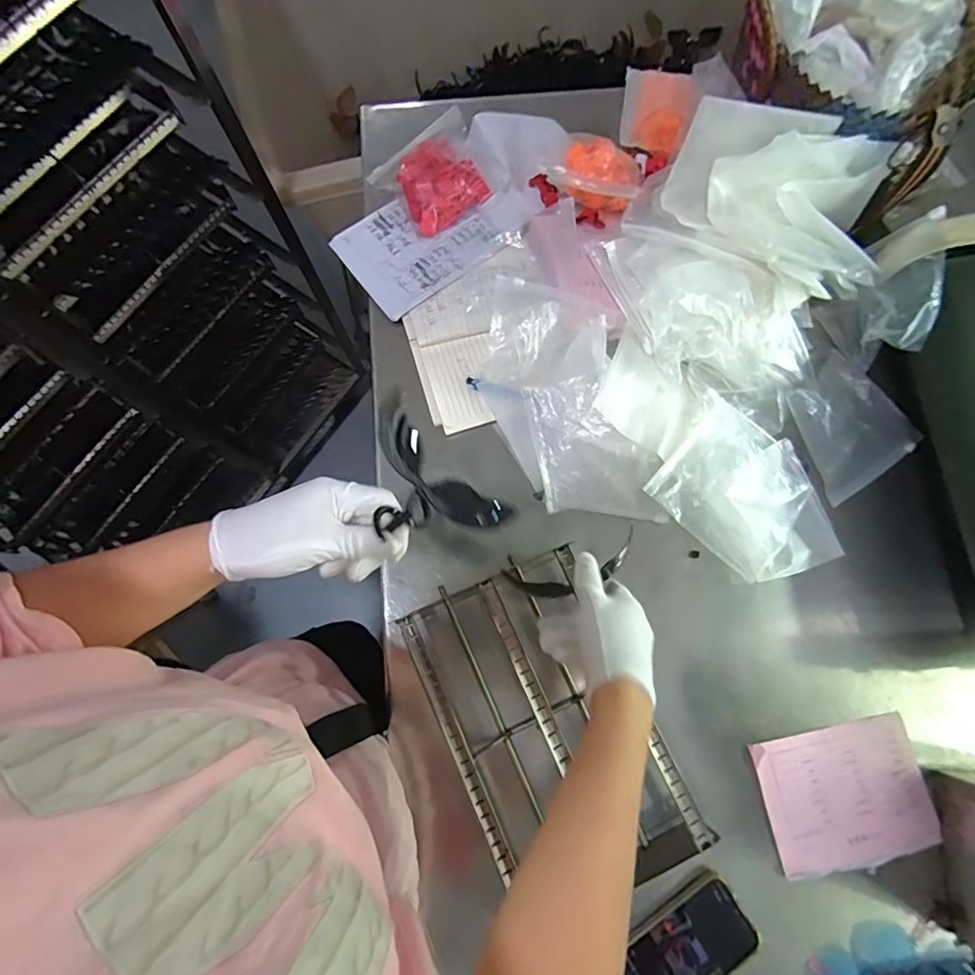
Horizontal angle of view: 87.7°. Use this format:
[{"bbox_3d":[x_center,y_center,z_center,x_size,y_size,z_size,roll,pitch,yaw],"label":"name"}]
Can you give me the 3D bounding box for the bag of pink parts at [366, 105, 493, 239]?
[{"bbox_3d":[-0.067,-0.404,0.659,0.135,0.038,0.129,-33,80,-7],"label":"bag of pink parts"}]

